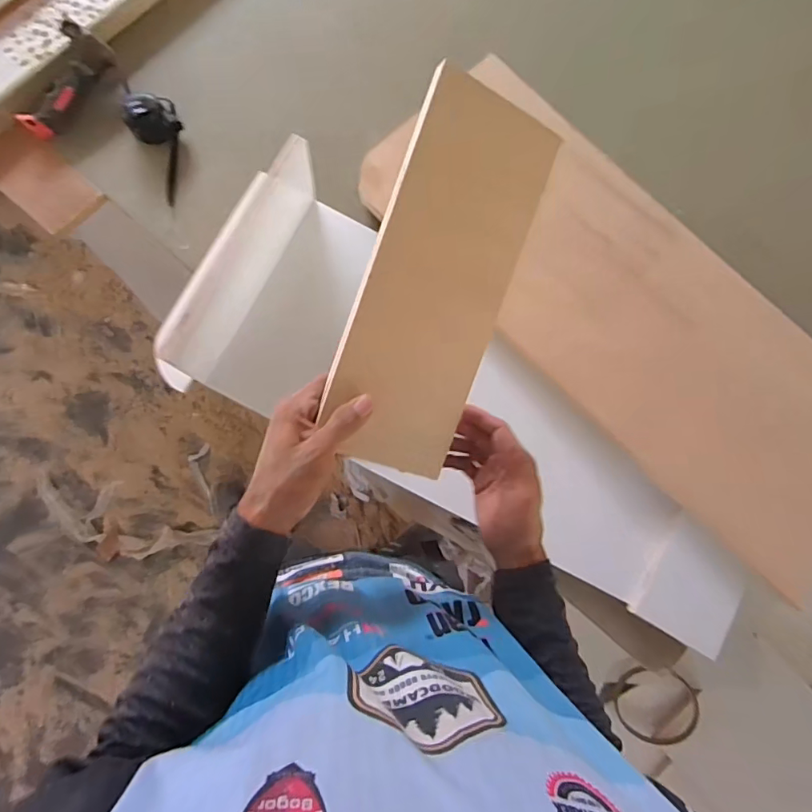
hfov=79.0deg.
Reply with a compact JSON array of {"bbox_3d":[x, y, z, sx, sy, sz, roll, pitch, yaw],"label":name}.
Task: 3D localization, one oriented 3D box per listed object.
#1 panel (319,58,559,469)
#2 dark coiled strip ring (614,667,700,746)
[{"bbox_3d":[0.028,-0.097,0.416,0.124,0.018,0.306,18,100,-20],"label":"panel"},{"bbox_3d":[0.531,0.635,1.040,0.171,0.011,0.156,0,85,3],"label":"dark coiled strip ring"}]

